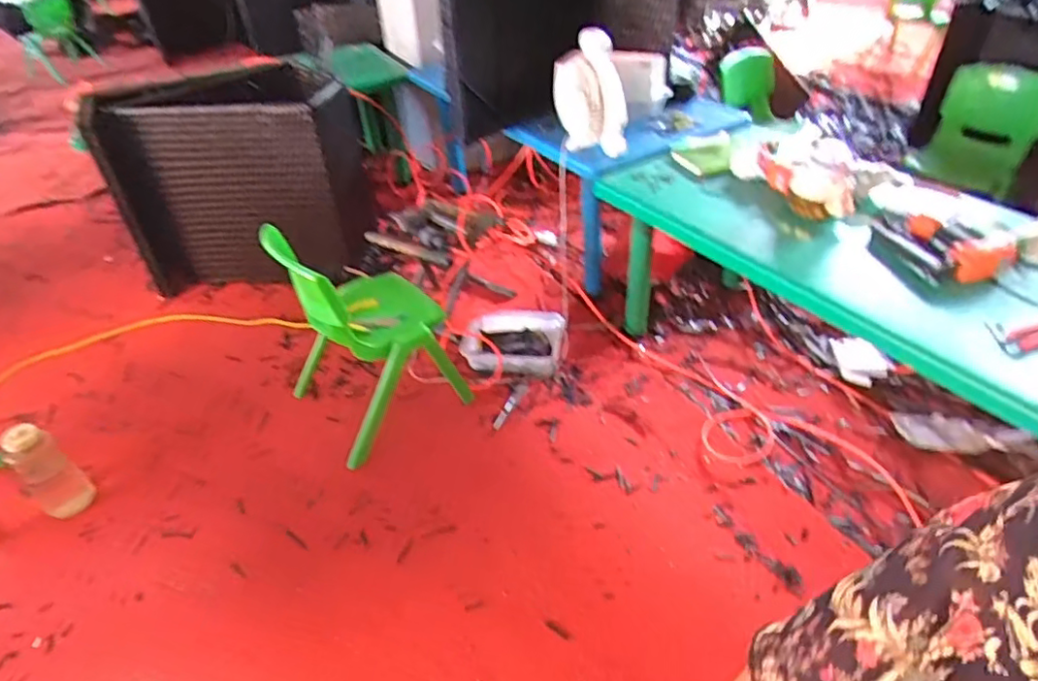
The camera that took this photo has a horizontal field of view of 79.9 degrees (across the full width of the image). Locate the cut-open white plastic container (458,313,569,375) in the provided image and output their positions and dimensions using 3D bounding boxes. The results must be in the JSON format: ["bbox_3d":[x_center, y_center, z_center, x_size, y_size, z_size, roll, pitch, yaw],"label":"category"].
[{"bbox_3d":[-0.017,0.000,1.855,0.286,0.095,0.216,2,37,10],"label":"cut-open white plastic container"}]

